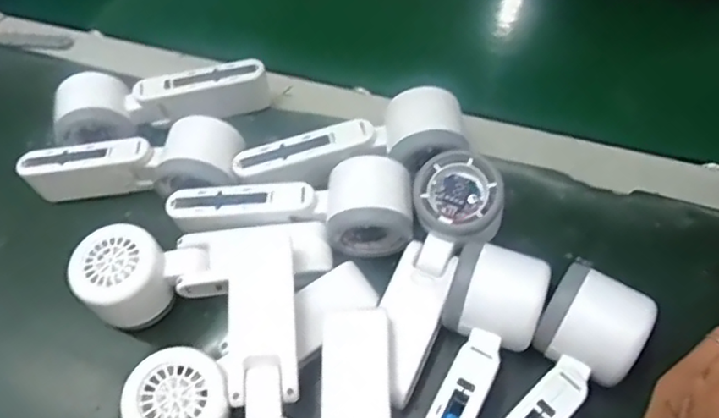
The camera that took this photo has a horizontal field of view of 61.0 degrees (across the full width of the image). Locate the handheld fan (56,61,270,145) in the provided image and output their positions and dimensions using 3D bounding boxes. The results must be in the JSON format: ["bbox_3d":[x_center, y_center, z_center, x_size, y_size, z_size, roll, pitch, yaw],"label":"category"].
[{"bbox_3d":[-0.155,-0.082,0.493,0.164,0.055,0.056,-12,54,2],"label":"handheld fan"}]

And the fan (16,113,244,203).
[{"bbox_3d":[-0.170,-0.026,0.465,0.166,0.049,0.055,-7,55,5],"label":"fan"}]

